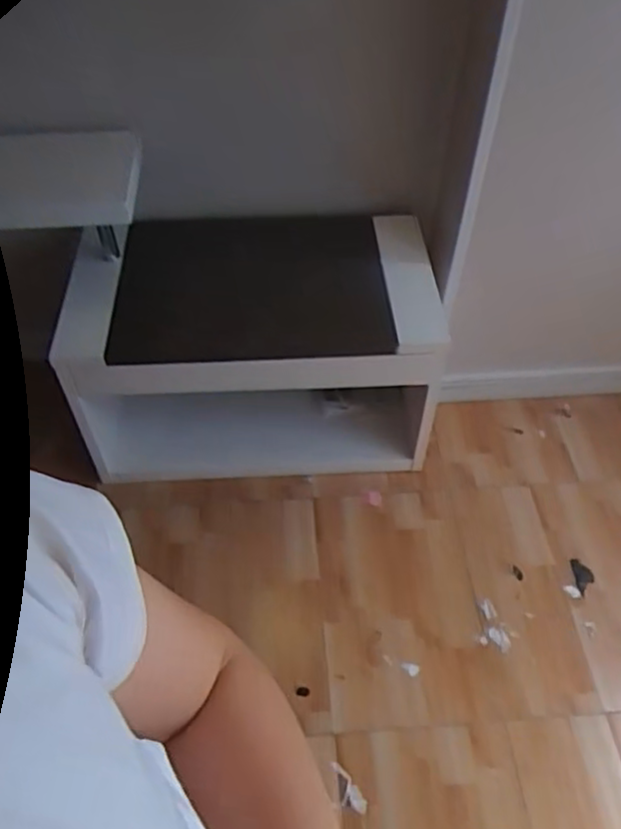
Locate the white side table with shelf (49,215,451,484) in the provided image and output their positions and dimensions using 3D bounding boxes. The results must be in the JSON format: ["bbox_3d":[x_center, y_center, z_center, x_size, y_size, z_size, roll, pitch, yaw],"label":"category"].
[{"bbox_3d":[-0.132,-0.144,1.671,0.844,0.528,0.434,-2,51,0],"label":"white side table with shelf"}]

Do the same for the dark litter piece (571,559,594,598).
[{"bbox_3d":[0.643,0.382,1.557,0.044,0.009,0.090,0,51,1],"label":"dark litter piece"}]

